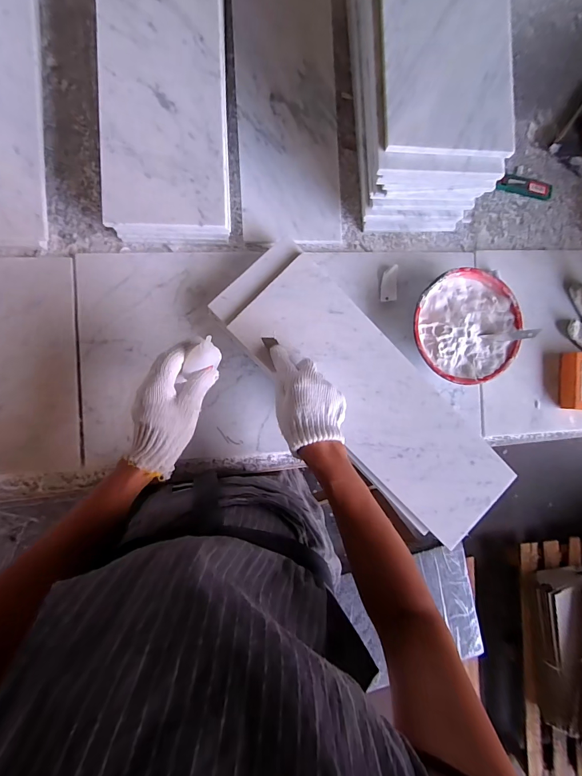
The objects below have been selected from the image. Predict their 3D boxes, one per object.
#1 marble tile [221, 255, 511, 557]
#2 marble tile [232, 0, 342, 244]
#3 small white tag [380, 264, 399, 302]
[{"bbox_3d":[0.128,0.021,0.497,0.154,0.018,0.447,-44,94,-6],"label":"marble tile"},{"bbox_3d":[-0.005,-0.455,0.531,0.154,0.023,0.452,-2,91,-5],"label":"marble tile"},{"bbox_3d":[0.156,-0.164,0.544,0.024,0.015,0.055,5,90,-5],"label":"small white tag"}]

